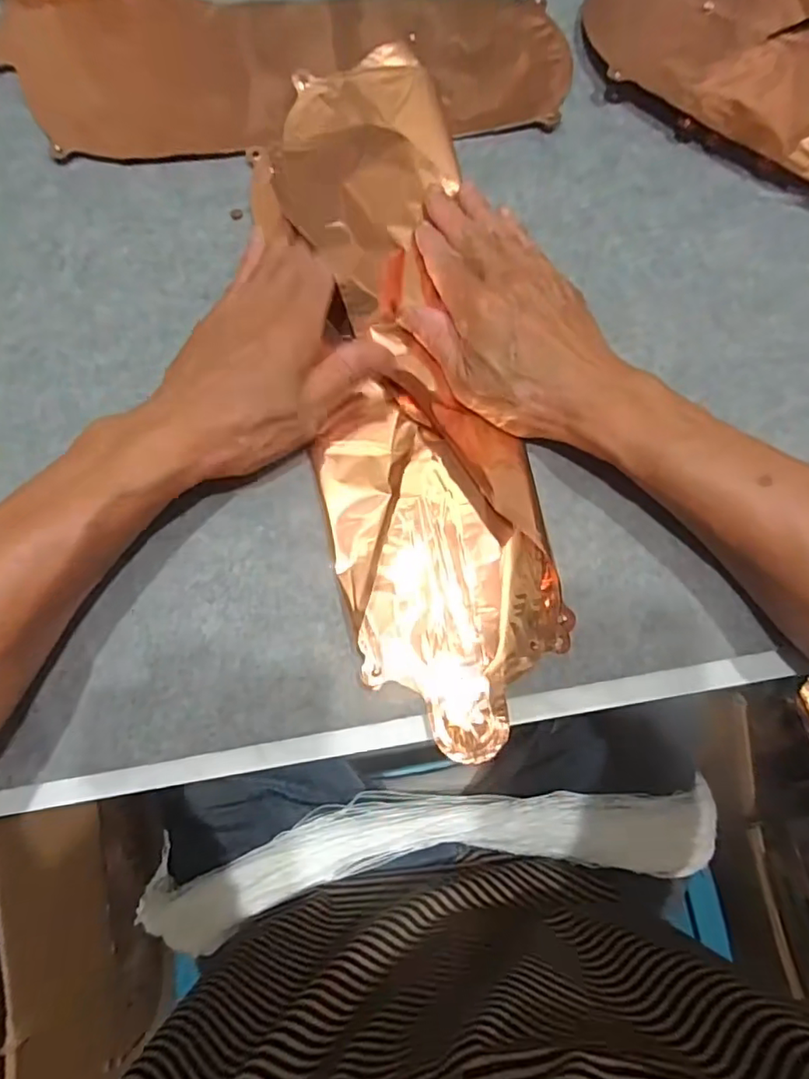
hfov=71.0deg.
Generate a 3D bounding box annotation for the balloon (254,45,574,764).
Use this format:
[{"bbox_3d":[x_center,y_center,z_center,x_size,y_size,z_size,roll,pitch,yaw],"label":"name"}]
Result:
[{"bbox_3d":[-0.001,-0.097,0.338,0.119,0.035,0.424,-11,81,-3],"label":"balloon"}]

